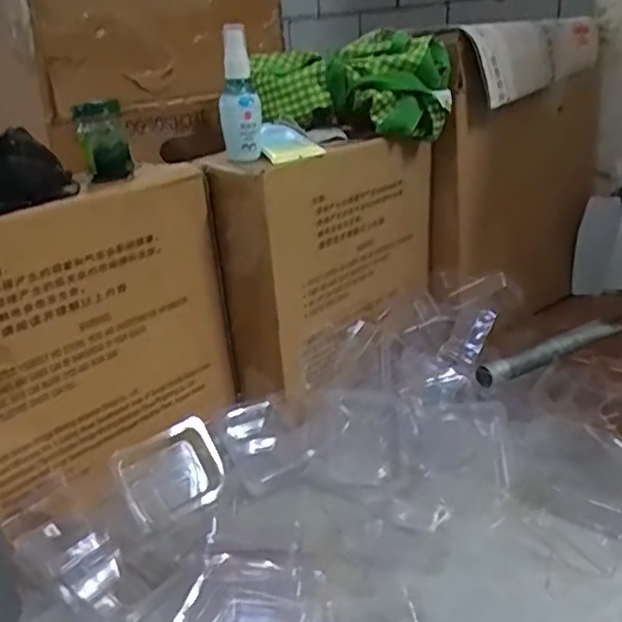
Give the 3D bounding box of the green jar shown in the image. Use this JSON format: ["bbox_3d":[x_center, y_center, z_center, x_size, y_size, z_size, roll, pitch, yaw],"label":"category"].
[{"bbox_3d":[-0.180,-0.147,0.574,0.041,0.063,0.033,-20,27,-32],"label":"green jar"}]

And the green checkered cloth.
[{"bbox_3d":[0.047,-0.249,0.730,0.205,0.094,0.105,-6,23,-4],"label":"green checkered cloth"}]

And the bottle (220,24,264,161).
[{"bbox_3d":[-0.067,-0.204,0.620,0.036,0.119,0.031,-5,23,-3],"label":"bottle"}]

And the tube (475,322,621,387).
[{"bbox_3d":[0.256,0.042,0.696,0.194,0.022,0.021,-17,26,-27],"label":"tube"}]

